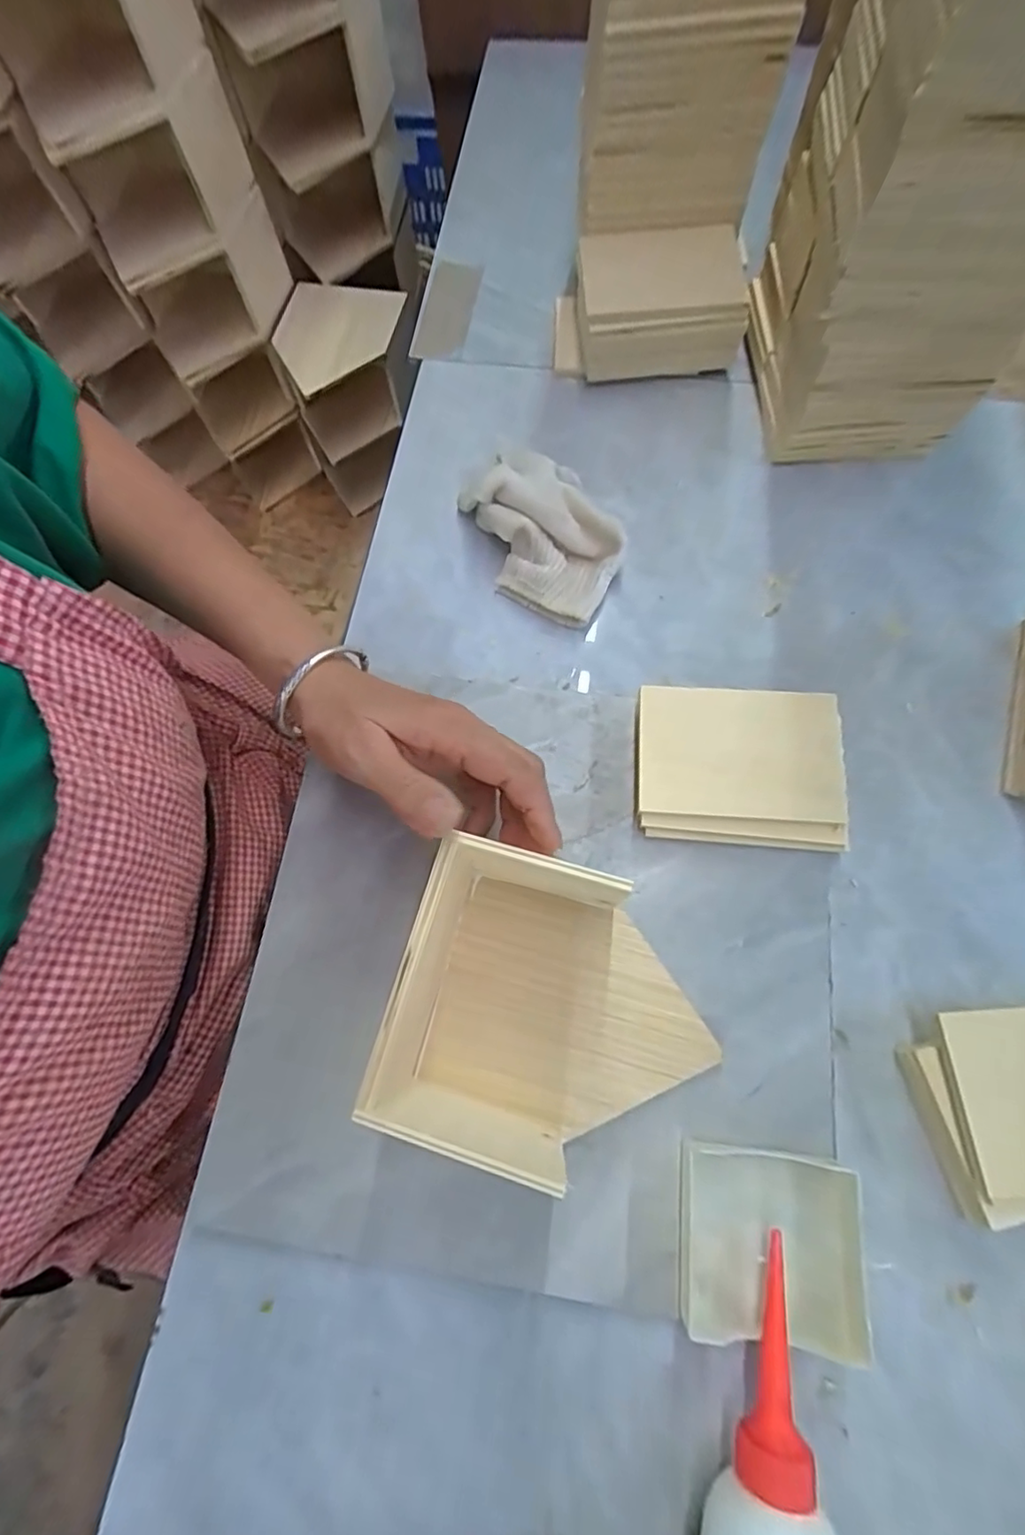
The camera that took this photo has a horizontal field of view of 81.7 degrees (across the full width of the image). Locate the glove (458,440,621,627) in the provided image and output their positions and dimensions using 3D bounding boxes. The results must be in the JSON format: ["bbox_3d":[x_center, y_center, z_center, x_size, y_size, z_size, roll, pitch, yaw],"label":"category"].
[{"bbox_3d":[0.015,-0.160,0.386,0.120,0.046,0.098,27,75,11],"label":"glove"}]

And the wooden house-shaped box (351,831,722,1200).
[{"bbox_3d":[0.022,0.110,0.268,0.143,0.075,0.114,16,73,7],"label":"wooden house-shaped box"}]

